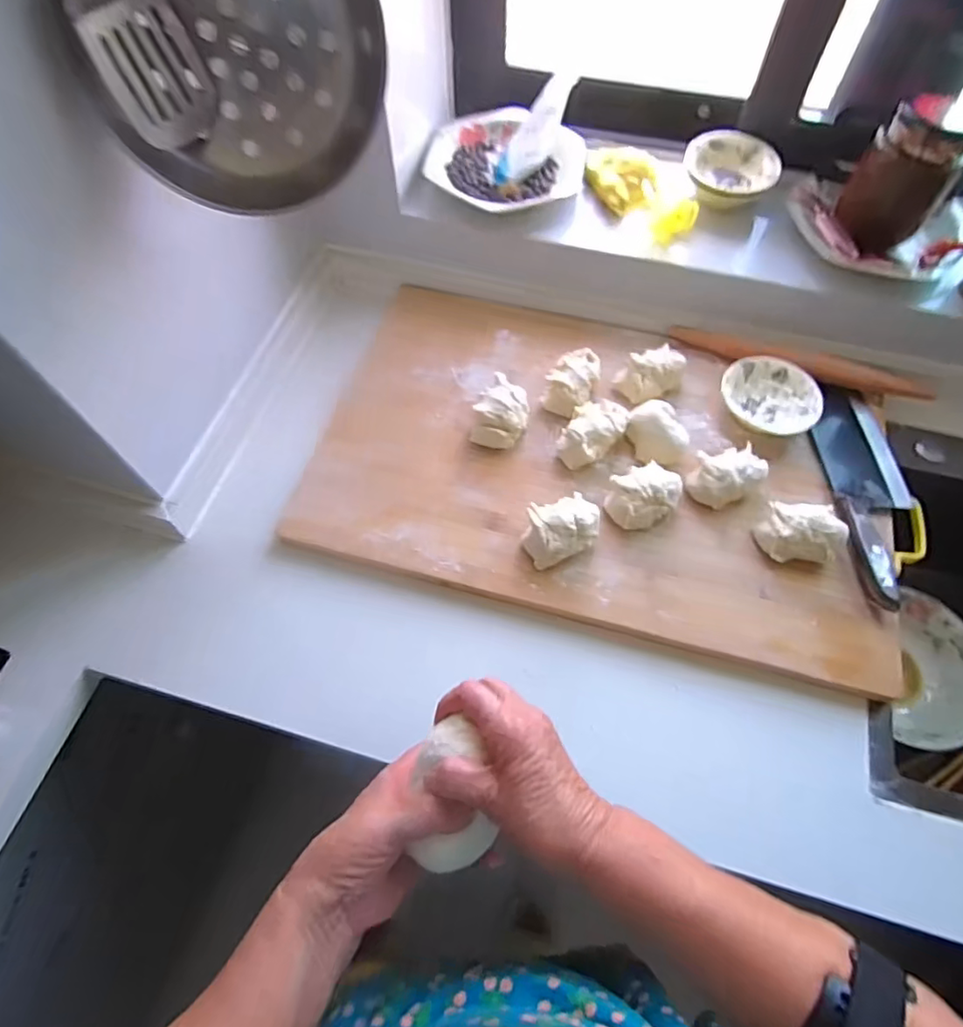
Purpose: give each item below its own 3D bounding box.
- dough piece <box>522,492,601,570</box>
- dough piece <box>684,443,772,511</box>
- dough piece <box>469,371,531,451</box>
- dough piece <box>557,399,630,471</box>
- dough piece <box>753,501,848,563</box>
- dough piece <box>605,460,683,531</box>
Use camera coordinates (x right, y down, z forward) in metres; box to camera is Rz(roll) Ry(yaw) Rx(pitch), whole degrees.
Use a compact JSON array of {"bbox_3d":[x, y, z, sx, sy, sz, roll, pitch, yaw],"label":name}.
[{"bbox_3d":[0.083,0.017,0.591,0.075,0.053,0.054,-18,63,-10],"label":"dough piece"},{"bbox_3d":[0.265,-0.041,0.622,0.074,0.040,0.051,-18,63,-10],"label":"dough piece"},{"bbox_3d":[0.023,-0.116,0.659,0.058,0.044,0.070,13,62,7],"label":"dough piece"},{"bbox_3d":[0.125,-0.091,0.649,0.057,0.043,0.078,28,65,14],"label":"dough piece"},{"bbox_3d":[0.329,0.022,0.589,0.079,0.043,0.054,6,61,4],"label":"dough piece"},{"bbox_3d":[0.172,-0.018,0.611,0.075,0.047,0.057,-25,64,-13],"label":"dough piece"}]

